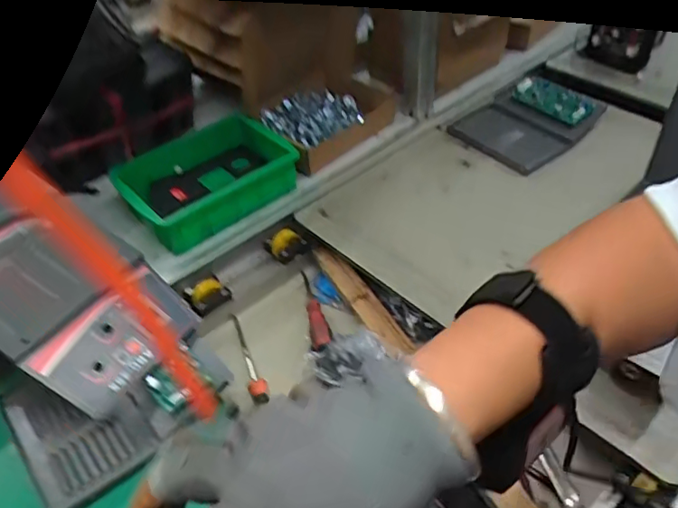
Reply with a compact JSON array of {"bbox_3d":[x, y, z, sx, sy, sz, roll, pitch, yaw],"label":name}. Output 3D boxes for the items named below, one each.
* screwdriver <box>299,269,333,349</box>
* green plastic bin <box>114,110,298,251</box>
[{"bbox_3d":[-0.037,0.077,0.844,0.025,0.028,0.182,-11,29,-6],"label":"screwdriver"},{"bbox_3d":[-0.201,-0.117,0.910,0.255,0.085,0.168,-28,49,-22],"label":"green plastic bin"}]

